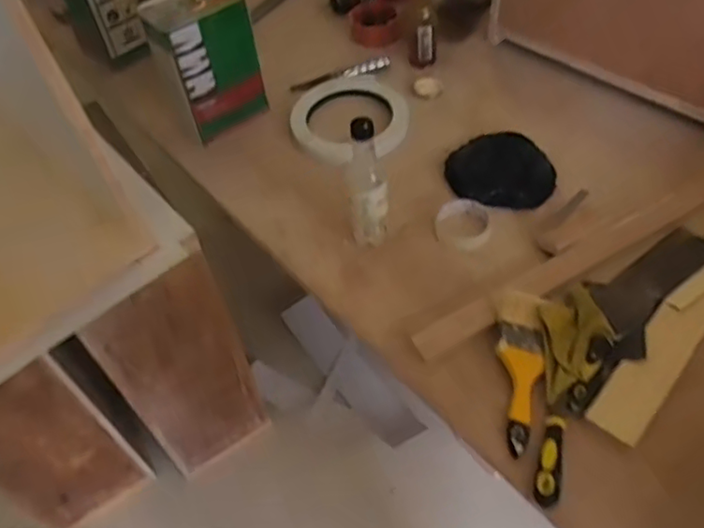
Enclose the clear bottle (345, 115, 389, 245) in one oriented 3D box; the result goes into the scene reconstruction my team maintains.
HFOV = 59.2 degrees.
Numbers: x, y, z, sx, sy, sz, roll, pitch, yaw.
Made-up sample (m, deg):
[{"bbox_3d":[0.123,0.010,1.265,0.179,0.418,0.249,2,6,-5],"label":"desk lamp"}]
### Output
[{"bbox_3d":[0.022,-0.107,0.873,0.055,0.201,0.056,-3,51,4],"label":"clear bottle"}]

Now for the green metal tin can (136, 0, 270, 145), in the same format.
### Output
[{"bbox_3d":[-0.246,-0.347,1.069,0.162,0.223,0.100,-31,54,-19],"label":"green metal tin can"}]

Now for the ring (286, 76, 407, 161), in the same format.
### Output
[{"bbox_3d":[-0.005,-0.274,1.116,0.198,0.027,0.211,-3,51,4],"label":"ring"}]

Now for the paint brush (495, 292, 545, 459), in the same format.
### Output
[{"bbox_3d":[0.207,0.123,0.766,0.056,0.017,0.215,5,51,10],"label":"paint brush"}]

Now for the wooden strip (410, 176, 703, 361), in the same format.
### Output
[{"bbox_3d":[0.359,-0.028,0.880,0.616,0.013,0.043,-27,53,-14],"label":"wooden strip"}]

